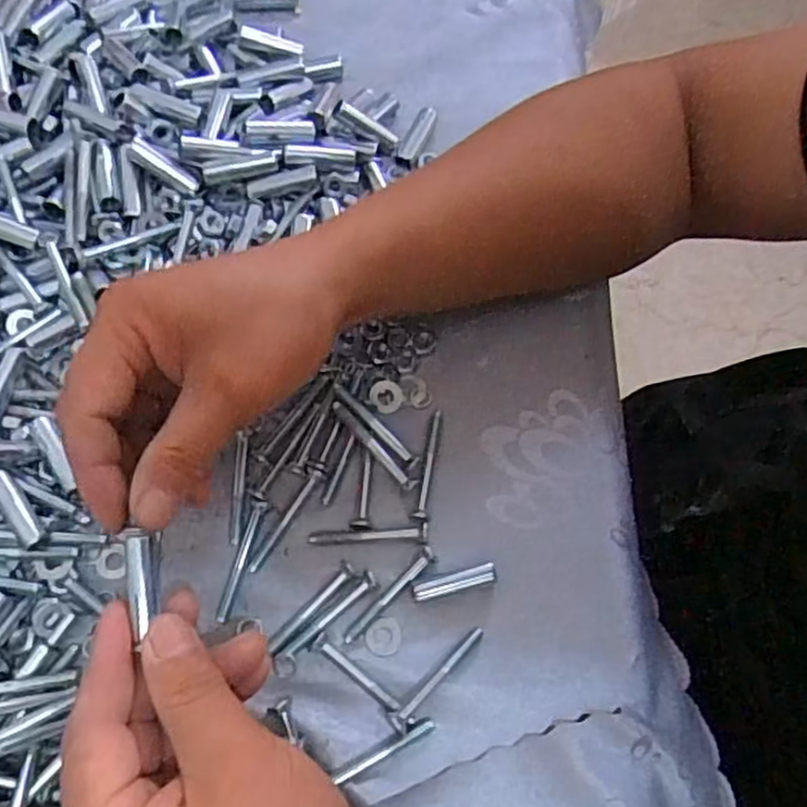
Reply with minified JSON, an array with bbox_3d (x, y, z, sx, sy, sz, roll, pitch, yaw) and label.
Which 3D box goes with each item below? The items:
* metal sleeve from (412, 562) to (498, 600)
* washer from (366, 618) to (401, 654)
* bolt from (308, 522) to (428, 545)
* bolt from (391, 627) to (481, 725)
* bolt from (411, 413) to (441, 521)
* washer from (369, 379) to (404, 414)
[{"bbox_3d":[0.023,0.083,0.336,0.039,0.009,0.010,-12,71,-6],"label":"metal sleeve"},{"bbox_3d":[-0.009,0.106,0.329,0.016,0.004,0.016,1,70,-2],"label":"washer"},{"bbox_3d":[-0.016,0.062,0.342,0.055,0.005,0.009,0,70,-2],"label":"bolt"},{"bbox_3d":[0.016,0.120,0.321,0.008,0.011,0.053,42,75,10],"label":"bolt"},{"bbox_3d":[0.012,0.028,0.353,0.007,0.007,0.056,9,72,1],"label":"bolt"},{"bbox_3d":[-0.009,-0.003,0.368,0.017,0.004,0.017,1,83,-8],"label":"washer"}]

